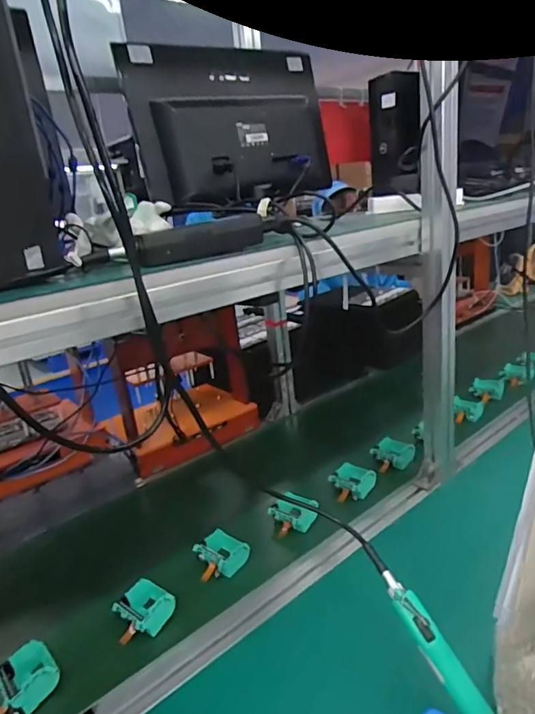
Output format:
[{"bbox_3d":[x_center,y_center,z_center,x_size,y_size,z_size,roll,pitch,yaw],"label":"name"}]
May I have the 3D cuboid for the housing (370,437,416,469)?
[{"bbox_3d":[0.267,0.199,1.029,0.072,0.033,0.075,-21,22,-36],"label":"housing"}]

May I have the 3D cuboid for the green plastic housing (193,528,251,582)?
[{"bbox_3d":[-0.077,0.323,0.788,0.076,0.043,0.077,-21,22,-37],"label":"green plastic housing"}]

